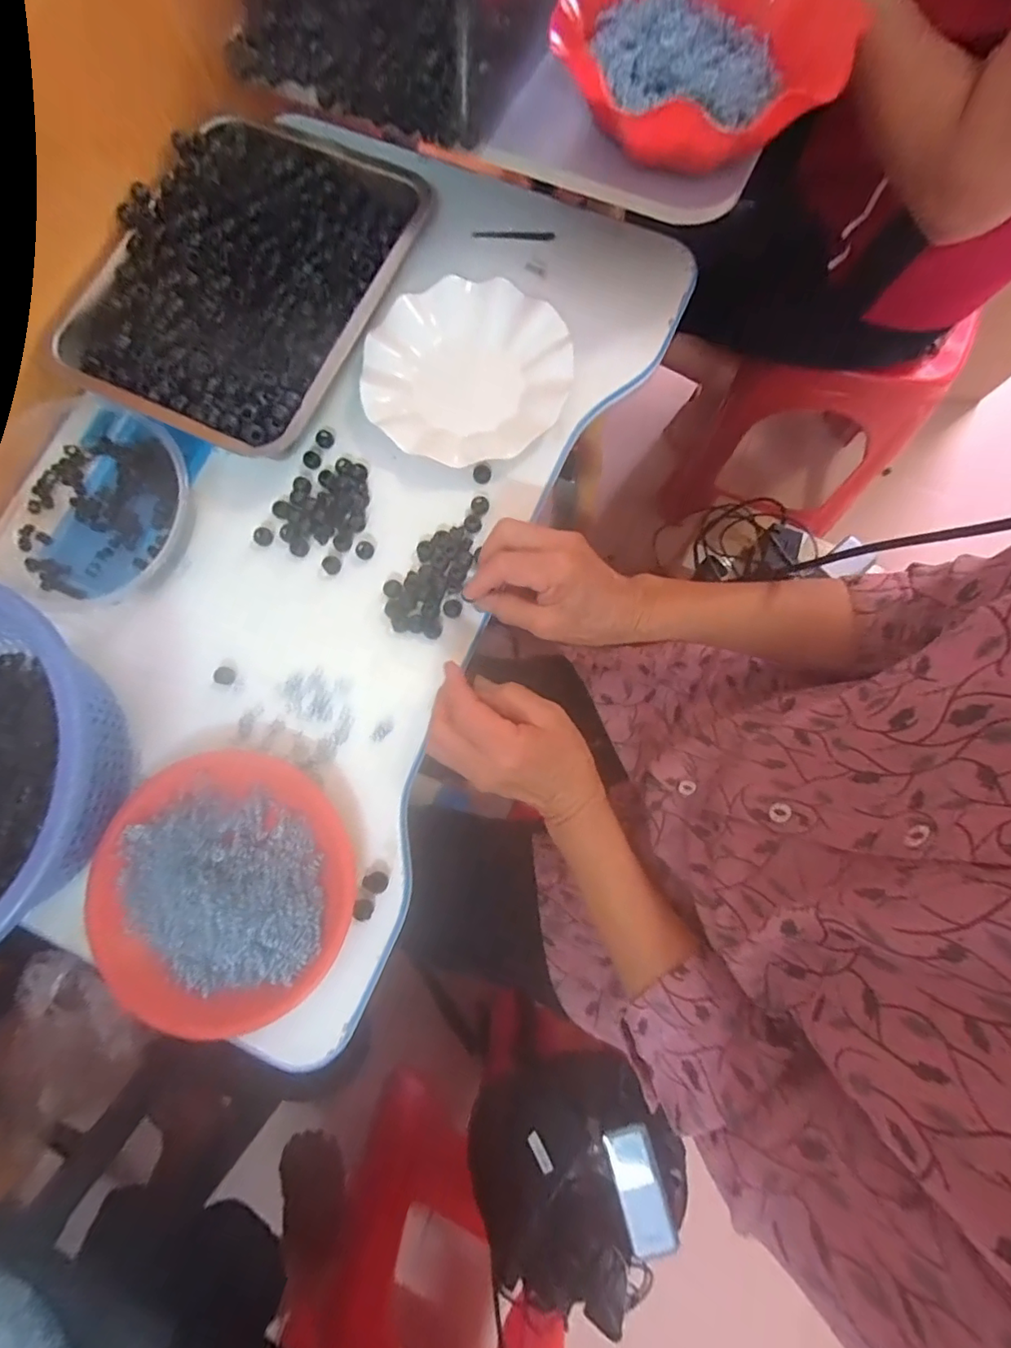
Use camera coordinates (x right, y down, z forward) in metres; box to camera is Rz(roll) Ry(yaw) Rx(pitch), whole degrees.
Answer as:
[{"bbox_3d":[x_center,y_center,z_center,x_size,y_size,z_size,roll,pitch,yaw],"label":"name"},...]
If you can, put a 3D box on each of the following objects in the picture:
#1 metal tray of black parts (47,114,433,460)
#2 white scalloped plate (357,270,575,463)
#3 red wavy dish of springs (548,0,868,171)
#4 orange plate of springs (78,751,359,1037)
[{"bbox_3d":[-0.234,-0.352,0.481,0.235,0.054,0.305,24,80,6],"label":"metal tray of black parts"},{"bbox_3d":[-0.033,-0.277,0.480,0.178,0.022,0.169,4,79,2],"label":"white scalloped plate"},{"bbox_3d":[0.146,-0.495,0.423,0.220,0.056,0.233,-3,79,1],"label":"red wavy dish of springs"},{"bbox_3d":[-0.216,0.158,0.400,0.193,0.034,0.187,0,79,1],"label":"orange plate of springs"}]

